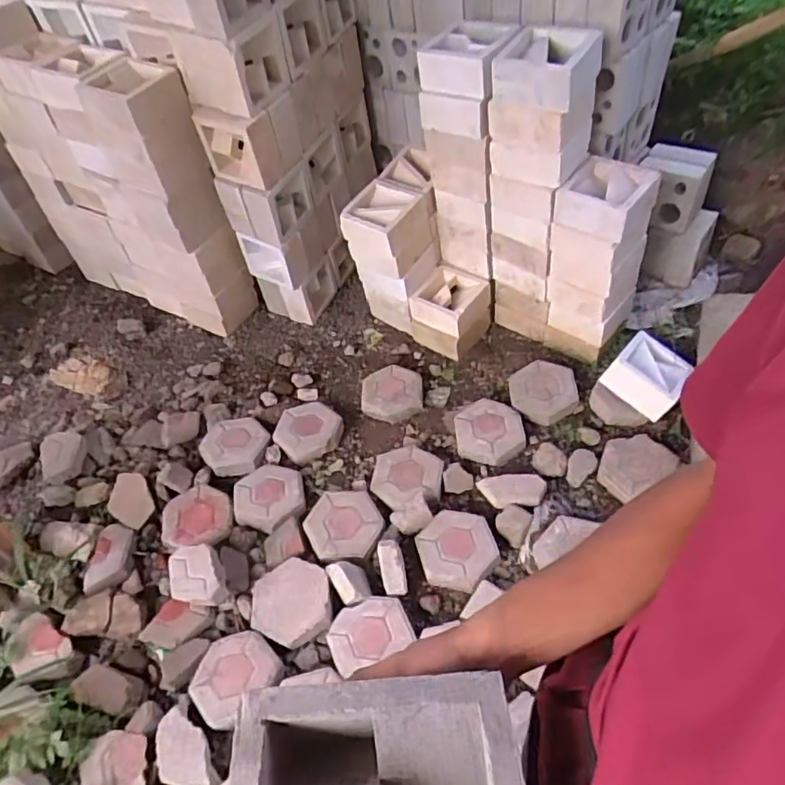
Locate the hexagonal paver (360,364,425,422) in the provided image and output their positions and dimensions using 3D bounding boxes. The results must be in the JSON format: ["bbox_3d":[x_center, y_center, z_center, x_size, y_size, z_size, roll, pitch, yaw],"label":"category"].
[{"bbox_3d":[-0.001,-0.007,1.965,0.205,0.071,0.225,-3,50,4],"label":"hexagonal paver"}]

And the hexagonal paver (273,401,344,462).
[{"bbox_3d":[-0.269,0.116,1.877,0.214,0.052,0.202,-30,53,-18],"label":"hexagonal paver"}]

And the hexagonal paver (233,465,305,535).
[{"bbox_3d":[-0.359,0.292,1.692,0.211,0.046,0.218,-7,50,0],"label":"hexagonal paver"}]

